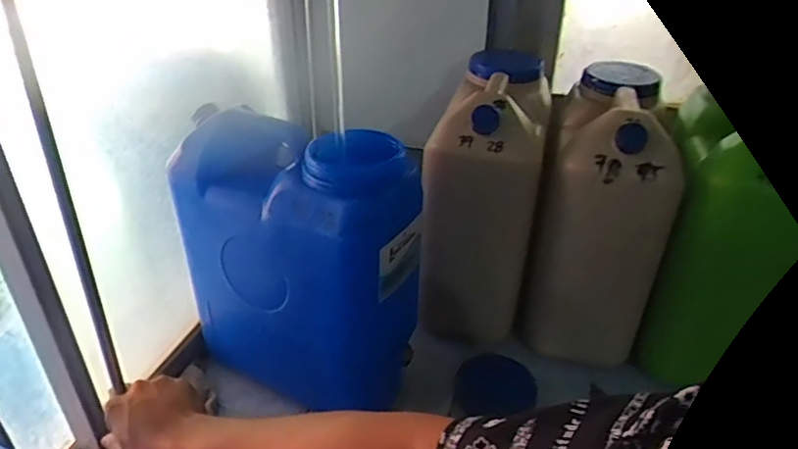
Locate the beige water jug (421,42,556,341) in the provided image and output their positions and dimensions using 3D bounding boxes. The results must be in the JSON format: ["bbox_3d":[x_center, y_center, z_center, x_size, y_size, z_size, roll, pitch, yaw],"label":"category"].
[{"bbox_3d":[0.139,-0.040,0.970,0.174,0.397,0.248,8,33,10],"label":"beige water jug"}]

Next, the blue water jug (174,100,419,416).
[{"bbox_3d":[-0.136,0.041,0.804,0.299,0.351,0.168,21,37,28],"label":"blue water jug"}]

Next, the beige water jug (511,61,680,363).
[{"bbox_3d":[0.328,-0.011,0.934,0.185,0.397,0.244,15,34,20],"label":"beige water jug"}]

